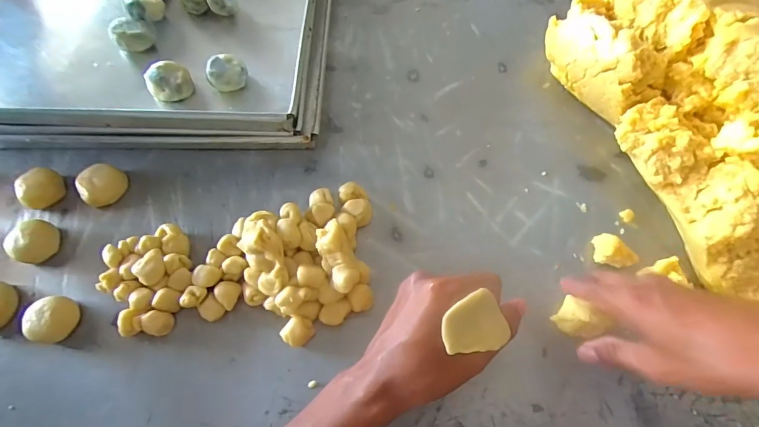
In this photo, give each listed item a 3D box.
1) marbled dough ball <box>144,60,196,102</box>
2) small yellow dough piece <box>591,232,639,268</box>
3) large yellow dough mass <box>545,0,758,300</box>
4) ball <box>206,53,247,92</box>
[{"bbox_3d":[-0.203,-0.125,0.399,0.038,0.033,0.037,-1,65,1],"label":"marbled dough ball"},{"bbox_3d":[0.198,0.034,0.350,0.023,0.022,0.035,-35,69,-14],"label":"small yellow dough piece"},{"bbox_3d":[0.320,-0.093,0.355,0.204,0.113,0.348,-16,65,-6],"label":"large yellow dough mass"},{"bbox_3d":[-0.149,-0.136,0.404,0.036,0.029,0.034,-1,65,1],"label":"ball"}]

